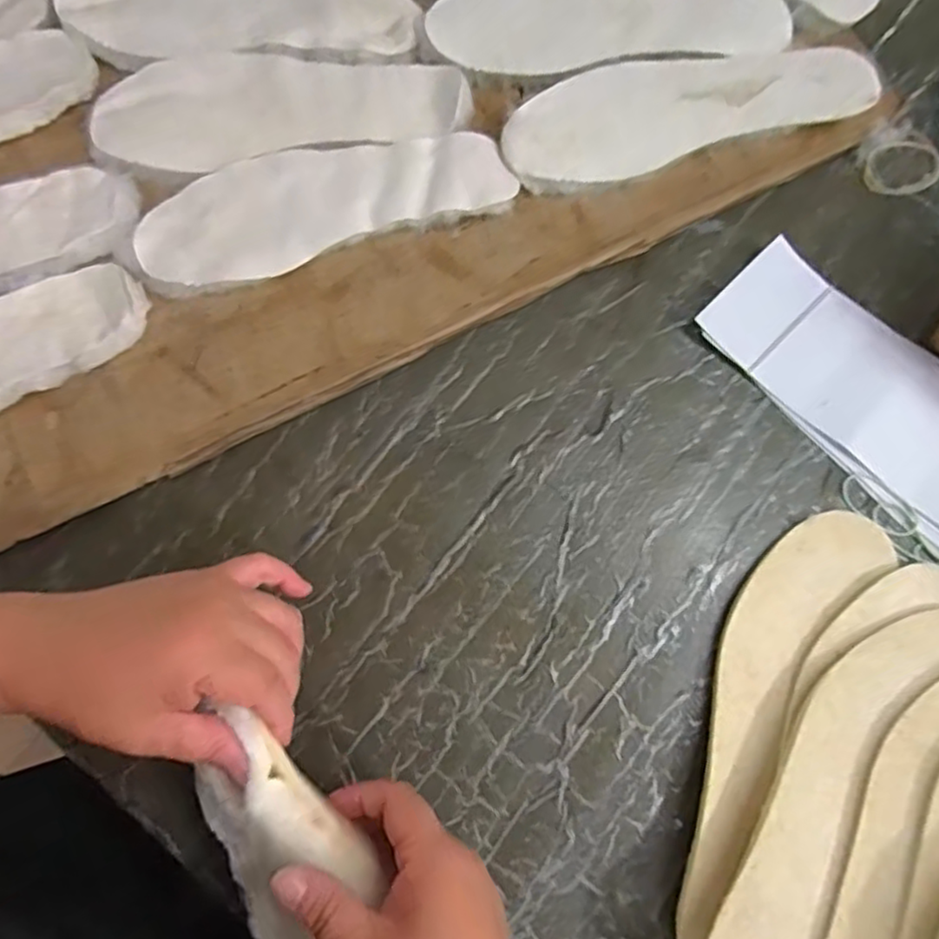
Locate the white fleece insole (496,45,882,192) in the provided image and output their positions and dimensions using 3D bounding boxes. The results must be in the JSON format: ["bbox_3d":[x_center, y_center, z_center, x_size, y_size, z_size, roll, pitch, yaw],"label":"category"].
[{"bbox_3d":[0.154,-0.268,0.484,0.261,0.012,0.087,-15,80,-1],"label":"white fleece insole"}]

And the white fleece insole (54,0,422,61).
[{"bbox_3d":[-0.176,-0.362,0.513,0.261,0.013,0.097,-4,76,-2],"label":"white fleece insole"}]

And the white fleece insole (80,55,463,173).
[{"bbox_3d":[-0.140,-0.276,0.496,0.267,0.012,0.096,-9,76,-3],"label":"white fleece insole"}]

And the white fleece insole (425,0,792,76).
[{"bbox_3d":[0.105,-0.343,0.503,0.264,0.011,0.085,-3,76,-1],"label":"white fleece insole"}]

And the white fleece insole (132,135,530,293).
[{"bbox_3d":[-0.104,-0.195,0.471,0.261,0.009,0.089,-17,77,-5],"label":"white fleece insole"}]

